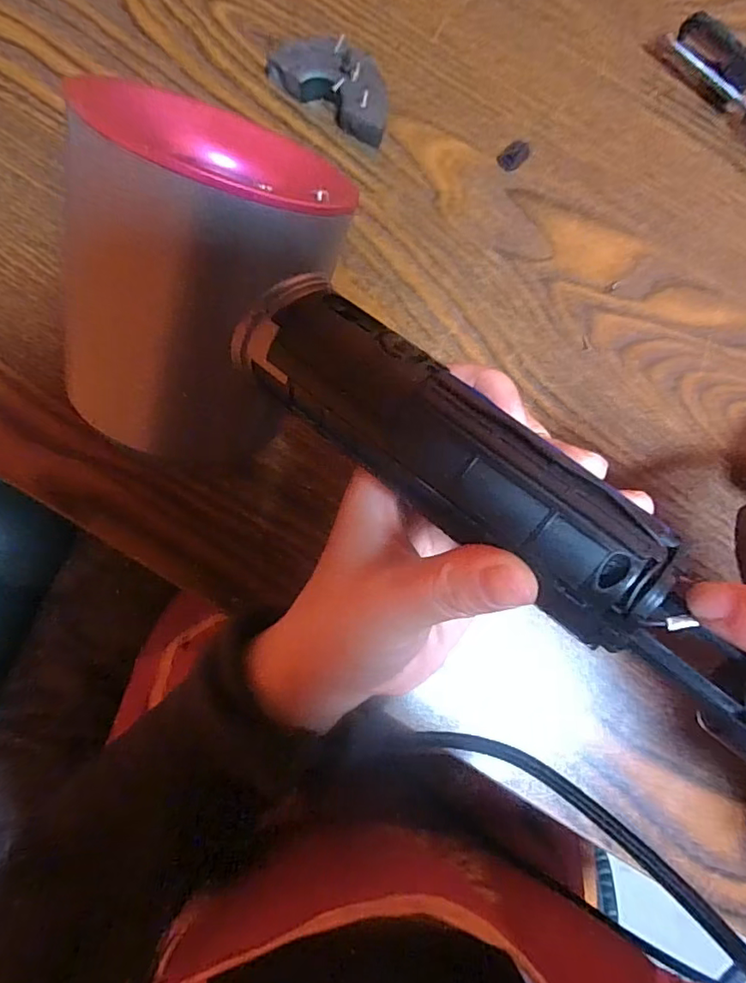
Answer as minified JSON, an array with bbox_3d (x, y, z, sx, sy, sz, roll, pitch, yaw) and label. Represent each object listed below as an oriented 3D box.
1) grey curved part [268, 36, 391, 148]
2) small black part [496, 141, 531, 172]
[{"bbox_3d":[-0.018,-0.189,0.252,0.059,0.018,0.029,34,84,-2],"label":"grey curved part"},{"bbox_3d":[0.069,-0.165,0.263,0.011,0.004,0.016,41,84,-1],"label":"small black part"}]

